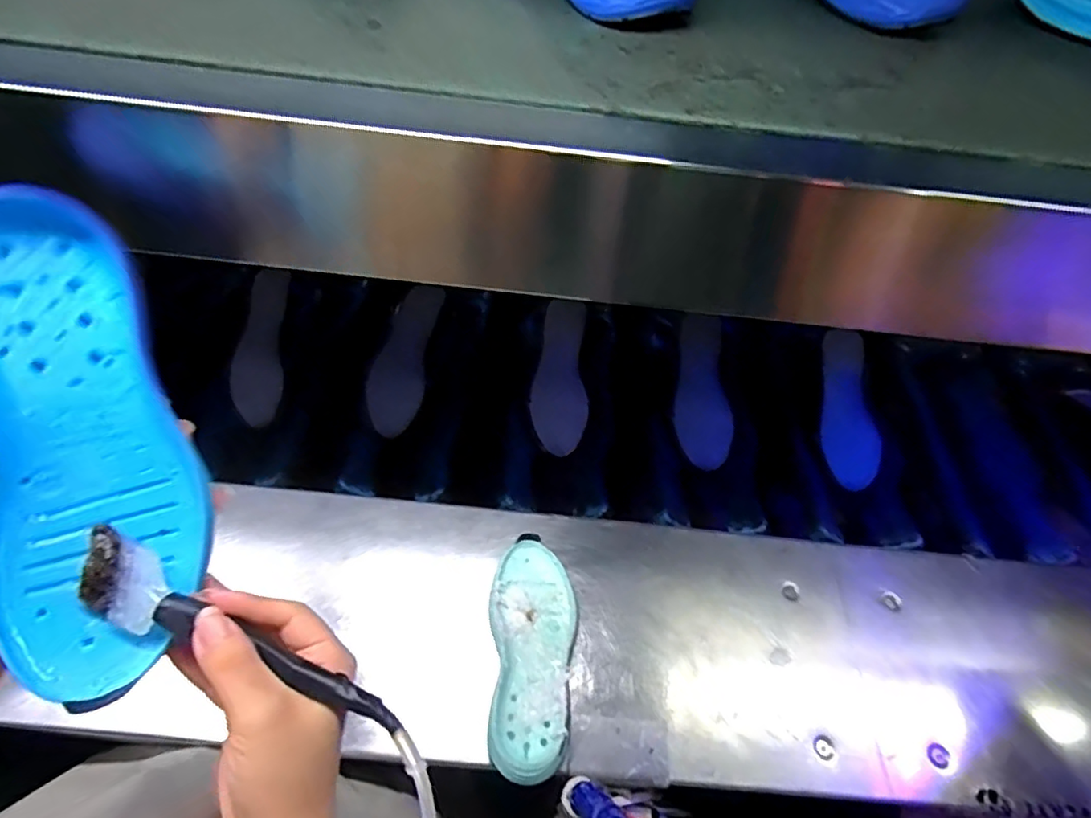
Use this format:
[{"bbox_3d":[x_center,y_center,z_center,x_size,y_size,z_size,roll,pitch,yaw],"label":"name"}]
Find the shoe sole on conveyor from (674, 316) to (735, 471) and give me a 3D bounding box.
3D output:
[{"bbox_3d":[0.196,-0.022,0.713,0.070,0.031,0.187,-3,90,-7],"label":"shoe sole on conveyor"}]

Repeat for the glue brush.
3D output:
[{"bbox_3d":[-0.143,0.116,0.272,0.188,0.018,0.032,28,57,2],"label":"glue brush"}]

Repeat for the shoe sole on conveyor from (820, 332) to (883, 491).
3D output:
[{"bbox_3d":[0.388,-0.003,0.722,0.081,0.009,0.204,10,74,-14],"label":"shoe sole on conveyor"}]

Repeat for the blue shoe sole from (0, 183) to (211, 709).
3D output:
[{"bbox_3d":[-0.235,0.012,0.281,0.089,0.042,0.244,-11,87,-12],"label":"blue shoe sole"}]

